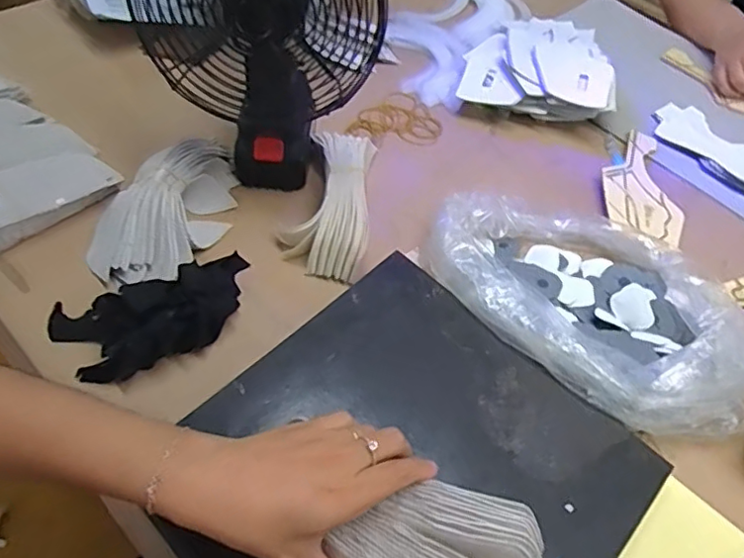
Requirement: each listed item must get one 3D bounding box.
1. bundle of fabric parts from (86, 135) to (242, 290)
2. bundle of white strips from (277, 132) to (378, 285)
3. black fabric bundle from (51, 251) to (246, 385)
[{"bbox_3d":[-0.202,-0.075,0.593,0.109,0.052,0.189,23,55,11],"label":"bundle of fabric parts"},{"bbox_3d":[-0.044,-0.086,0.617,0.086,0.046,0.181,6,53,-1],"label":"bundle of white strips"},{"bbox_3d":[-0.186,0.028,0.517,0.175,0.045,0.099,-18,57,-18],"label":"black fabric bundle"}]

